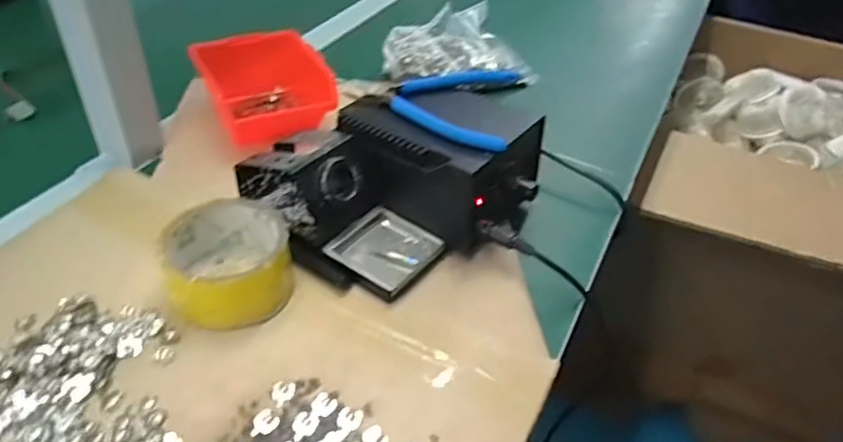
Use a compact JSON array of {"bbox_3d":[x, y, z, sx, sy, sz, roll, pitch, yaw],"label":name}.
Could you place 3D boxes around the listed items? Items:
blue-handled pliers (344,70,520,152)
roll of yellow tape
[{"bbox_3d":[0.009,-0.105,0.511,0.132,0.010,0.123,12,42,7],"label":"blue-handled pliers"},{"bbox_3d":[-0.137,0.029,0.436,0.083,0.050,0.079,2,40,-2],"label":"roll of yellow tape"}]

